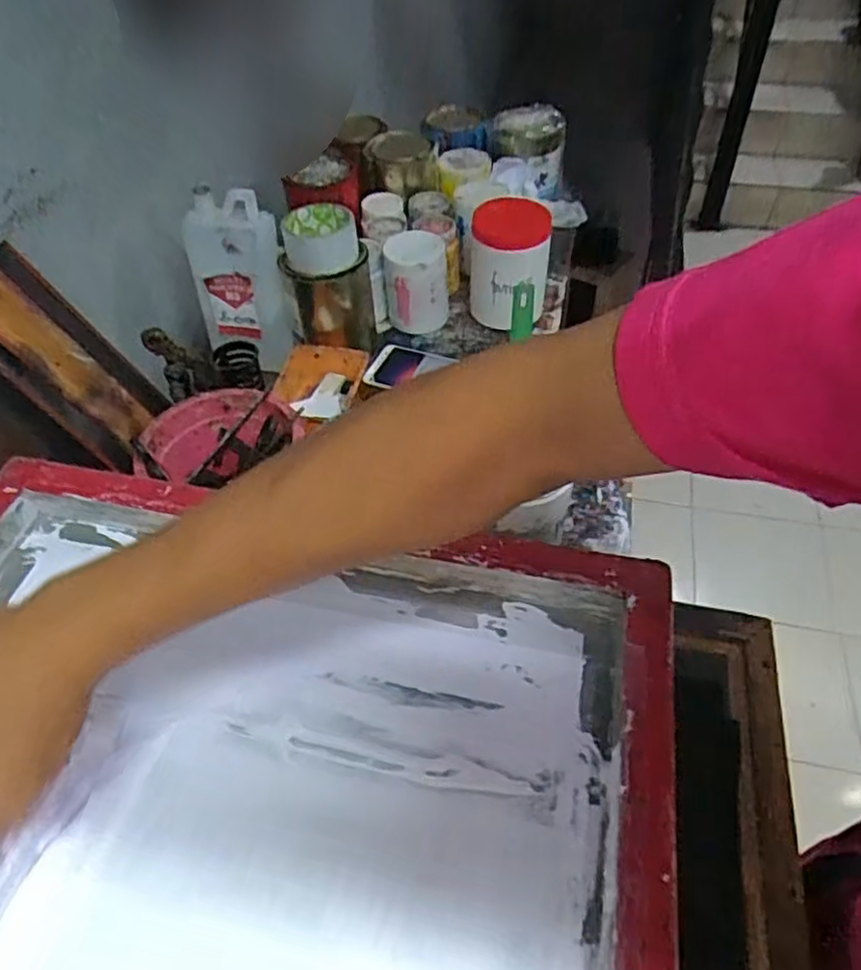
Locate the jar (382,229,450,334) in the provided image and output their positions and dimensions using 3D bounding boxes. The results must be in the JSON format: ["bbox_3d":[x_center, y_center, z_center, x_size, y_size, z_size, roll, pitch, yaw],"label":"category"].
[{"bbox_3d":[-0.018,-0.273,0.939,0.086,0.120,0.072,-5,48,-1],"label":"jar"}]

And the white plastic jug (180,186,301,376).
[{"bbox_3d":[-0.229,-0.254,0.851,0.117,0.192,0.074,-1,48,3],"label":"white plastic jug"}]

